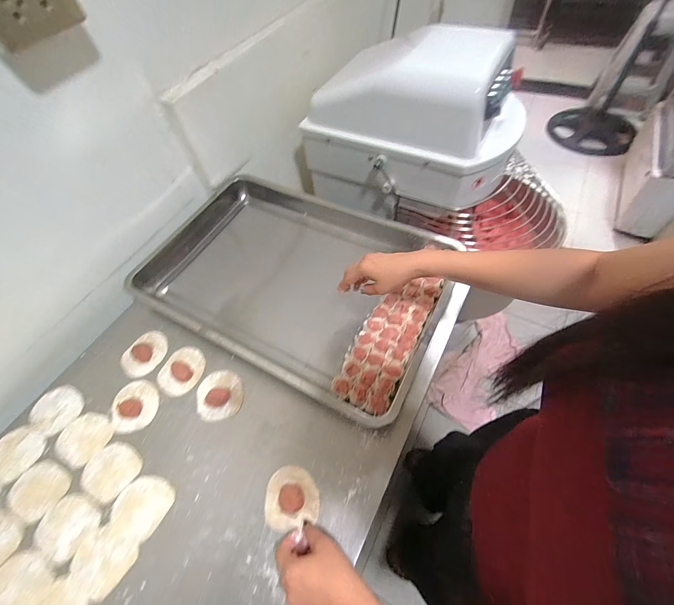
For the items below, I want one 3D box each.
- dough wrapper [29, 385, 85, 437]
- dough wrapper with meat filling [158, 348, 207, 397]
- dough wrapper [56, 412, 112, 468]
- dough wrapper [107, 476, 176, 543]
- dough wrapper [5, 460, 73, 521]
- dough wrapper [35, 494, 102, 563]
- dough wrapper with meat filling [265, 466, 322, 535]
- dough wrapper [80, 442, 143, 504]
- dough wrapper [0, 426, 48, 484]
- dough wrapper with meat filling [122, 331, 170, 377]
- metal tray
[{"bbox_3d":[-0.490,0.185,0.545,0.086,0.004,0.075,21,61,17],"label":"dough wrapper"},{"bbox_3d":[-0.279,0.121,0.560,0.082,0.009,0.081,-2,57,3],"label":"dough wrapper with meat filling"},{"bbox_3d":[-0.418,0.223,0.515,0.086,0.005,0.079,-2,57,3],"label":"dough wrapper"},{"bbox_3d":[-0.287,0.299,0.455,0.080,0.006,0.085,-2,57,3],"label":"dough wrapper"},{"bbox_3d":[-0.462,0.288,0.481,0.086,0.004,0.075,21,61,17],"label":"dough wrapper"},{"bbox_3d":[-0.393,0.324,0.454,0.079,0.004,0.073,-2,57,3],"label":"dough wrapper"},{"bbox_3d":[-0.063,0.274,0.440,0.076,0.009,0.074,-2,57,3],"label":"dough wrapper with meat filling"},{"bbox_3d":[-0.354,0.262,0.488,0.078,0.004,0.082,-2,57,3],"label":"dough wrapper"},{"bbox_3d":[-0.527,0.246,0.513,0.088,0.004,0.077,21,61,17],"label":"dough wrapper"},{"bbox_3d":[-0.358,0.095,0.584,0.067,0.010,0.087,32,65,23],"label":"dough wrapper with meat filling"},{"bbox_3d":[-0.092,-0.057,0.632,0.582,0.069,0.389,22,61,18],"label":"metal tray"}]

